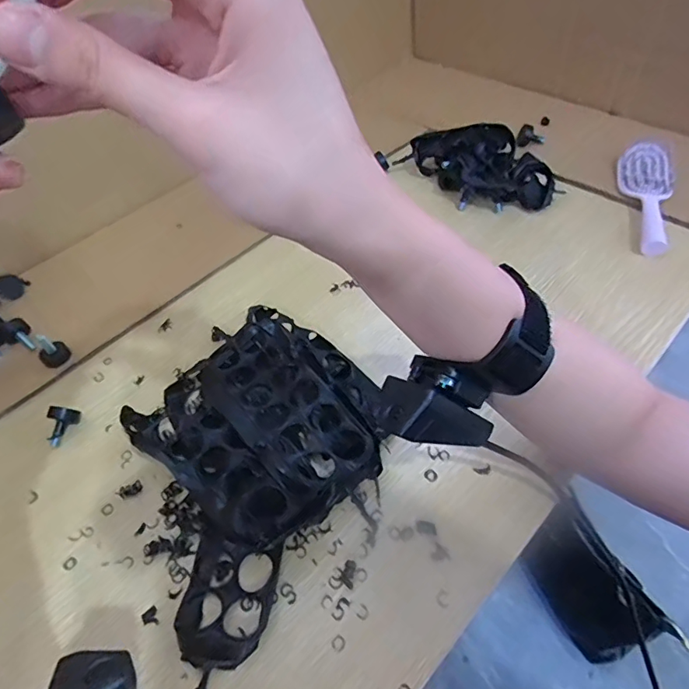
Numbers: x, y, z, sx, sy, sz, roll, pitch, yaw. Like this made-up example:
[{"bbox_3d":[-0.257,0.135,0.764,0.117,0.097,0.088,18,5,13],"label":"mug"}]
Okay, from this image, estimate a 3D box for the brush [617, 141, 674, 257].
[{"bbox_3d":[0.332,-0.158,0.535,0.055,0.032,0.177,11,53,14],"label":"brush"}]

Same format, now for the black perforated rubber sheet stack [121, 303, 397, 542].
[{"bbox_3d":[-0.065,0.053,0.396,0.169,0.037,0.192,-39,58,-24],"label":"black perforated rubber sheet stack"}]

